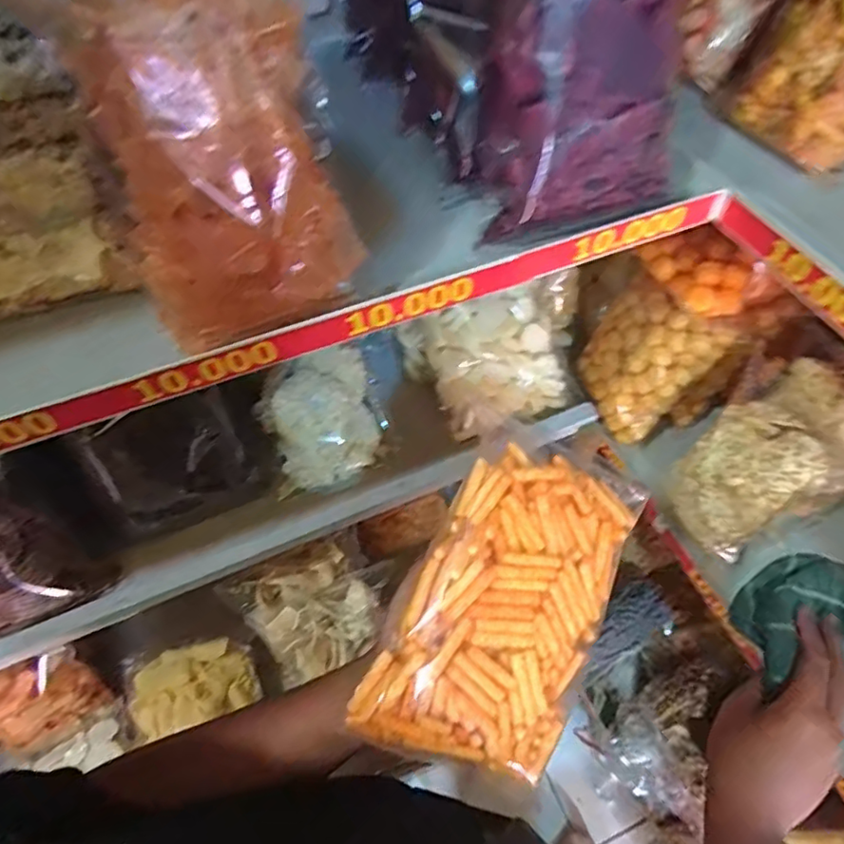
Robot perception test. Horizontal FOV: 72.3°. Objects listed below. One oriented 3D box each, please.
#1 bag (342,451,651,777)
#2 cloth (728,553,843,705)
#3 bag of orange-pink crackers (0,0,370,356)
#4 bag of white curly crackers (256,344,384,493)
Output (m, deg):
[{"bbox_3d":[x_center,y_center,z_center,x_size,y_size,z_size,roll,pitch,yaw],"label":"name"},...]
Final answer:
[{"bbox_3d":[0.066,0.127,0.427,0.138,0.060,0.237,33,74,-2],"label":"bag"},{"bbox_3d":[0.309,0.152,0.477,0.142,0.026,0.068,-19,56,-29],"label":"cloth"},{"bbox_3d":[-0.115,-0.150,0.314,0.123,0.213,0.060,-17,38,-5],"label":"bag of orange-pink crackers"},{"bbox_3d":[-0.115,0.001,0.679,0.135,0.046,0.159,-22,99,-8],"label":"bag of white curly crackers"}]

